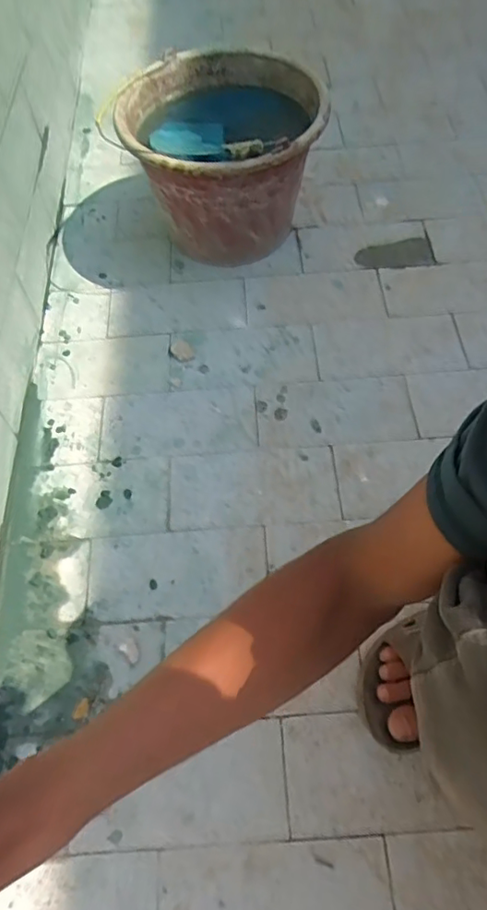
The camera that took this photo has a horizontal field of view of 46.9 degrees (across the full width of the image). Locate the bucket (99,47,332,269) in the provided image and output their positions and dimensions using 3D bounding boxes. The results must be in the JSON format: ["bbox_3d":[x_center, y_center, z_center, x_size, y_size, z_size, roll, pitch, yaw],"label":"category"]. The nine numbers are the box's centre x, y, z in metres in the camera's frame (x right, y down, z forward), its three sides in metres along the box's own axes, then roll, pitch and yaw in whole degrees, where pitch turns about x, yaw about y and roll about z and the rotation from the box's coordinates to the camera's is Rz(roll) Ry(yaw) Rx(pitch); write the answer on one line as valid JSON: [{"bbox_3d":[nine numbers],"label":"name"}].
[{"bbox_3d":[-0.028,-0.414,0.820,0.261,0.209,0.254,-1,61,2],"label":"bucket"}]

